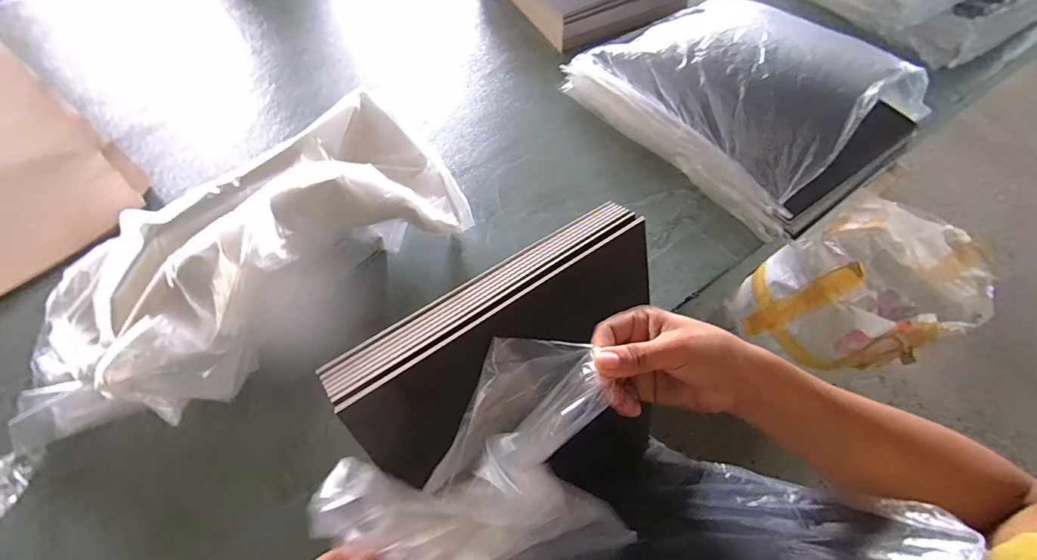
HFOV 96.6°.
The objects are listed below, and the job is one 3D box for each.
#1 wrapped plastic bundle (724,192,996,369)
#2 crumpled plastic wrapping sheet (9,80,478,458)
[{"bbox_3d":[0.749,0.022,1.030,0.369,0.258,0.324,-22,61,-13],"label":"wrapped plastic bundle"},{"bbox_3d":[-0.247,-0.035,0.483,0.183,0.134,0.395,39,67,22],"label":"crumpled plastic wrapping sheet"}]

